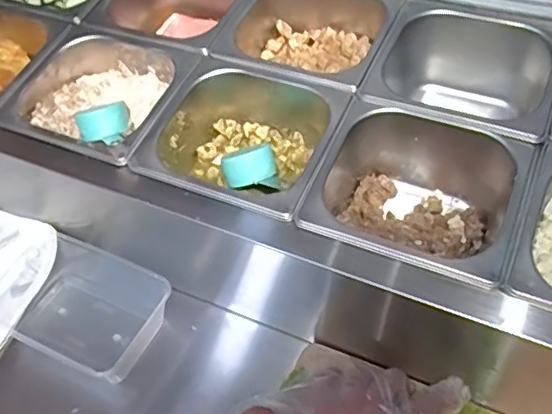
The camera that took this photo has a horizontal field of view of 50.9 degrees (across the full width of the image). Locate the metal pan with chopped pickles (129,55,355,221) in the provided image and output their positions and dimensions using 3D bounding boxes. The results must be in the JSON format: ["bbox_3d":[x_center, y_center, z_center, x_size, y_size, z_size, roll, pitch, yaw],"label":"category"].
[{"bbox_3d":[-0.030,-0.057,0.591,0.176,0.086,0.167,19,53,20],"label":"metal pan with chopped pickles"}]

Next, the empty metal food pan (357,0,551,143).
[{"bbox_3d":[0.196,-0.120,0.613,0.179,0.110,0.170,18,53,19],"label":"empty metal food pan"}]

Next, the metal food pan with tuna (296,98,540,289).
[{"bbox_3d":[0.131,-0.002,0.542,0.172,0.108,0.162,19,53,19],"label":"metal food pan with tuna"}]

